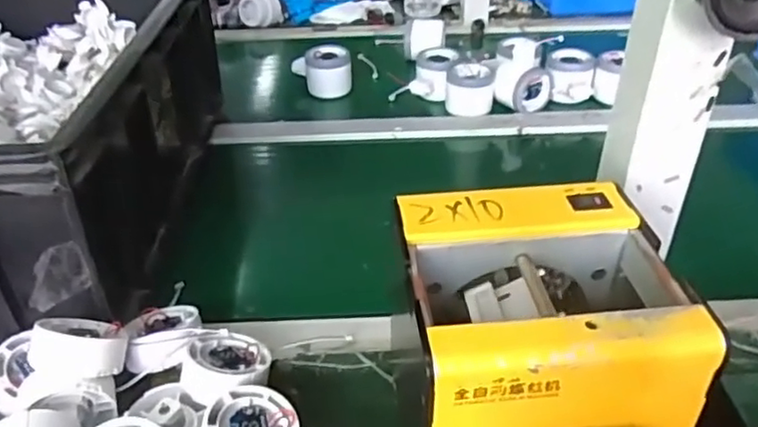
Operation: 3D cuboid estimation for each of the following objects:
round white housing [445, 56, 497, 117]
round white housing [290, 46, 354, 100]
[{"bbox_3d":[0.114,-0.156,0.800,0.058,0.056,0.048,8,35,13],"label":"round white housing"},{"bbox_3d":[-0.073,-0.187,0.847,0.069,0.052,0.053,-16,37,-21],"label":"round white housing"}]

